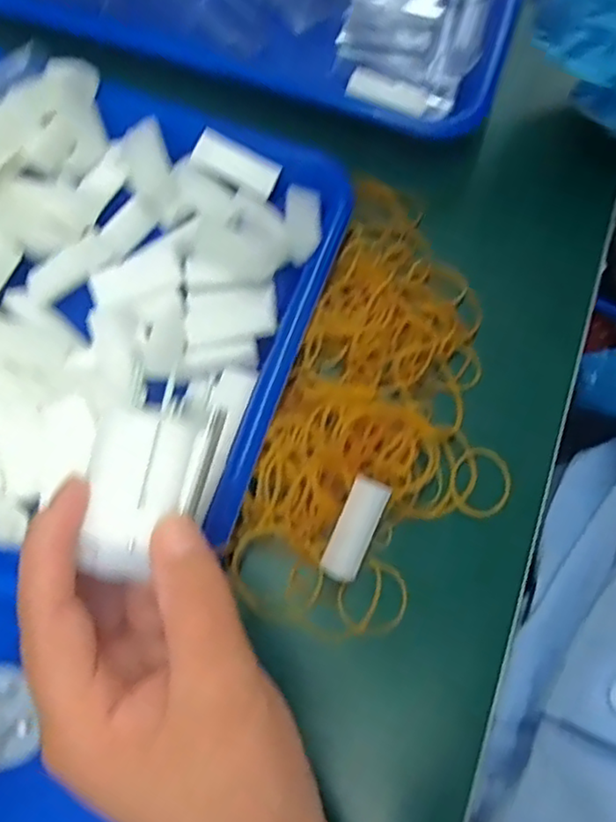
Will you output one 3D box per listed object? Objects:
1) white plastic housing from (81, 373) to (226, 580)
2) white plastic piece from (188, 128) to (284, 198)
[{"bbox_3d":[-0.054,0.022,0.221,0.036,0.015,0.065,13,73,4],"label":"white plastic housing"},{"bbox_3d":[-0.038,-0.132,0.347,0.045,0.005,0.020,25,74,-9],"label":"white plastic piece"}]

